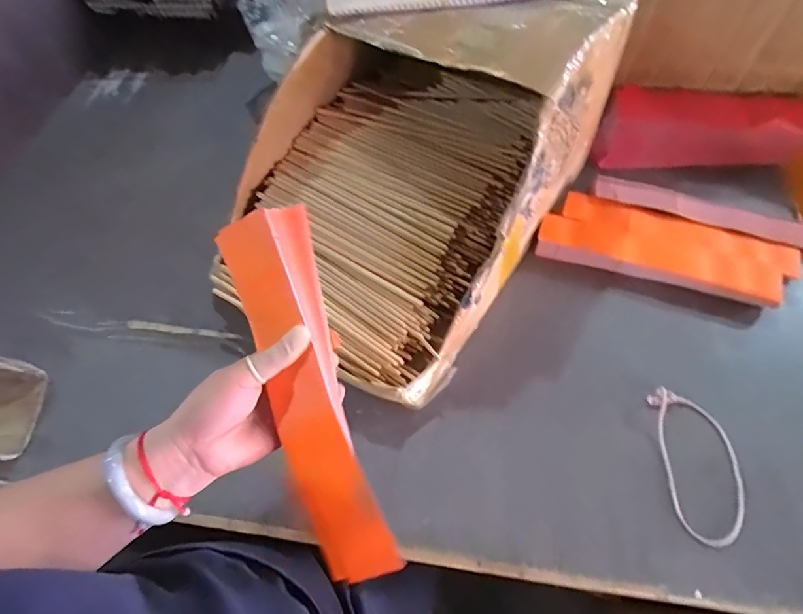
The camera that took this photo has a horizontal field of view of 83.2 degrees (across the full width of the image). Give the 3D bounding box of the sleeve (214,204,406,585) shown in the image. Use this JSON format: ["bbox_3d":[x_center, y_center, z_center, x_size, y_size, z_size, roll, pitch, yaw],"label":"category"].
[{"bbox_3d":[-0.072,0.060,0.343,0.065,0.022,0.278,-17,82,-7],"label":"sleeve"}]

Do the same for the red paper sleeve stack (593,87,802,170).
[{"bbox_3d":[0.437,-0.256,0.653,0.290,0.063,0.093,2,61,4],"label":"red paper sleeve stack"}]

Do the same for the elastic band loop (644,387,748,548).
[{"bbox_3d":[0.301,0.154,0.450,0.071,0.016,0.149,-1,60,2],"label":"elastic band loop"}]

